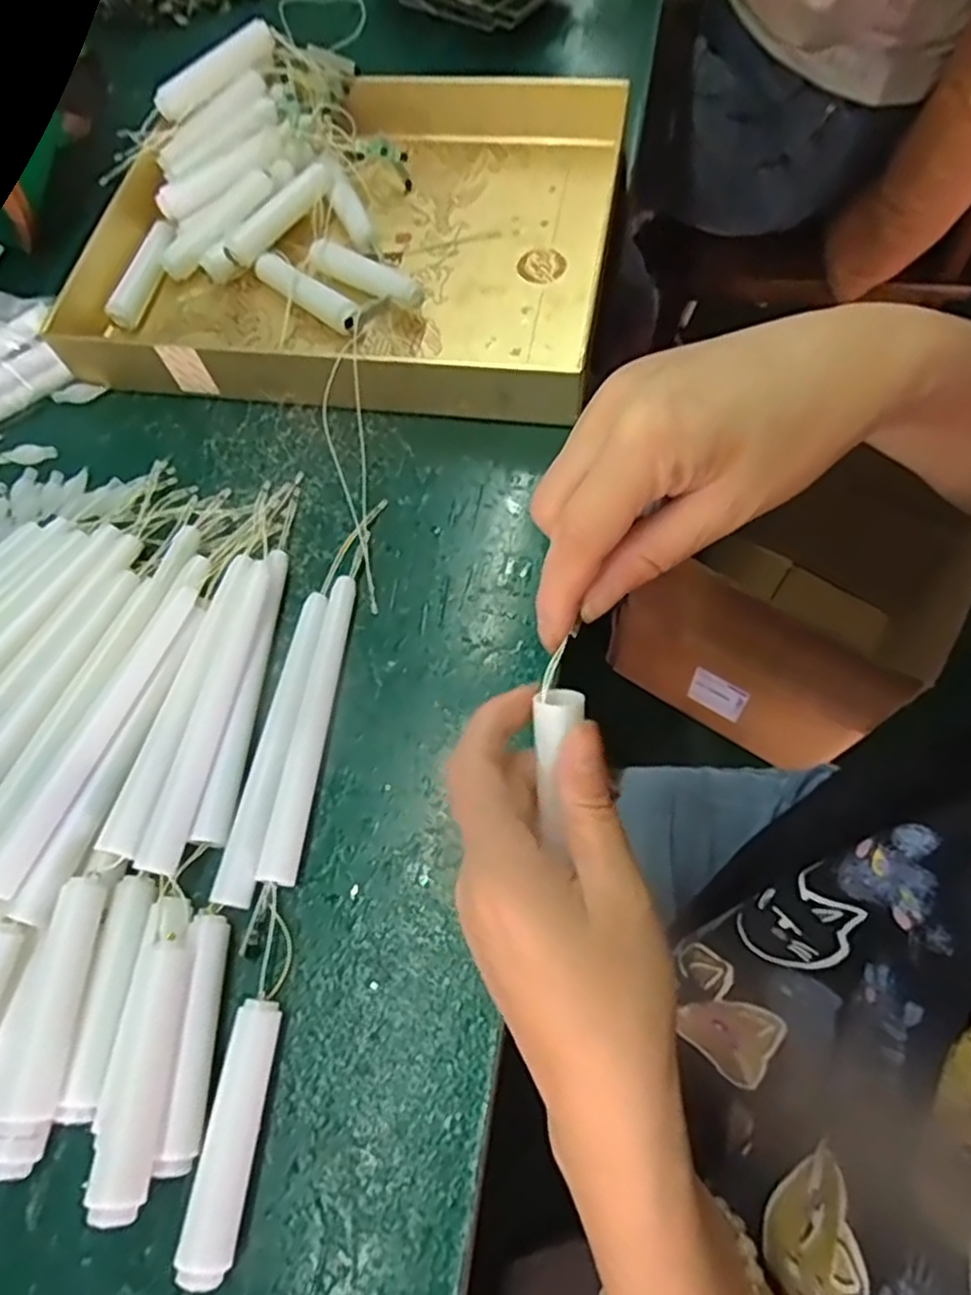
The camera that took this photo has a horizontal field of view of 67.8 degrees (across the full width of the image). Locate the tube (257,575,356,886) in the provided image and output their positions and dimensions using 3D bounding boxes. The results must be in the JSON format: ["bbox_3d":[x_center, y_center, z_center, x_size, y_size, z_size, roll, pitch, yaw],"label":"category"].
[{"bbox_3d":[-0.082,0.034,0.342,0.016,0.013,0.147,4,66,6],"label":"tube"}]

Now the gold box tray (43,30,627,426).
[{"bbox_3d":[-0.088,-0.265,0.455,0.327,0.052,0.255,6,66,7],"label":"gold box tray"}]

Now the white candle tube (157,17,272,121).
[{"bbox_3d":[-0.175,-0.372,0.466,0.086,0.017,0.013,-31,69,4],"label":"white candle tube"}]

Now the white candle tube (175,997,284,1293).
[{"bbox_3d":[-0.097,0.184,0.274,0.018,0.016,0.089,4,66,6],"label":"white candle tube"}]

